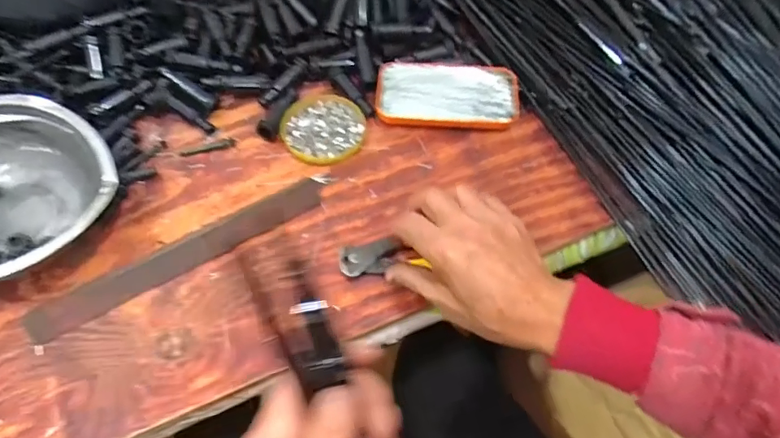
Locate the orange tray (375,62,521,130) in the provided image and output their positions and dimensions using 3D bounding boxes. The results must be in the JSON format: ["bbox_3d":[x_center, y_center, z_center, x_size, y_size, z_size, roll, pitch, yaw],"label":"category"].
[{"bbox_3d":[0.062,-0.135,0.534,0.148,0.018,0.079,4,61,4],"label":"orange tray"}]

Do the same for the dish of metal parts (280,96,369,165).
[{"bbox_3d":[-0.070,-0.097,0.523,0.085,0.007,0.090,-1,61,1],"label":"dish of metal parts"}]

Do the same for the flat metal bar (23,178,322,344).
[{"bbox_3d":[-0.188,0.031,0.454,0.268,0.009,0.034,-29,64,-14],"label":"flat metal bar"}]

